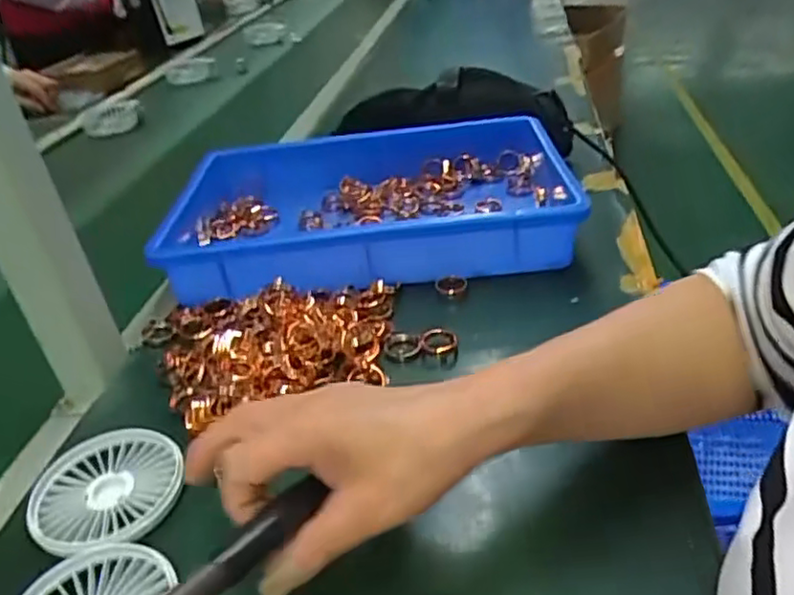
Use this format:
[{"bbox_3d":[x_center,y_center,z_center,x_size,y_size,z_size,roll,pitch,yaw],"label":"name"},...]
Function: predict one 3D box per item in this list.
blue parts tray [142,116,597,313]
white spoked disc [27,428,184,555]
[{"bbox_3d":[-0.022,-0.097,0.651,0.368,0.066,0.251,-7,33,2],"label":"blue parts tray"},{"bbox_3d":[-0.176,0.117,0.398,0.089,0.012,0.088,-4,34,5],"label":"white spoked disc"}]

